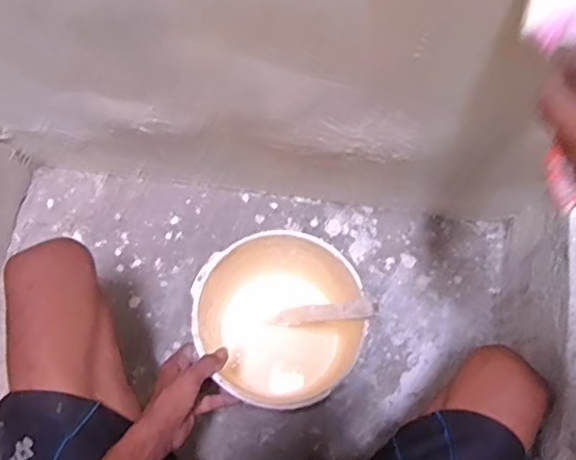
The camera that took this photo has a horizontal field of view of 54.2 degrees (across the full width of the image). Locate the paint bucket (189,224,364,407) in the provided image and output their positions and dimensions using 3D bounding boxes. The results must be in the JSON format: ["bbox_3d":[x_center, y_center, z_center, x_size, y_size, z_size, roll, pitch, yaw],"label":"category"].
[{"bbox_3d":[-0.008,0.132,0.760,0.199,0.185,0.205,0,72,0],"label":"paint bucket"}]

